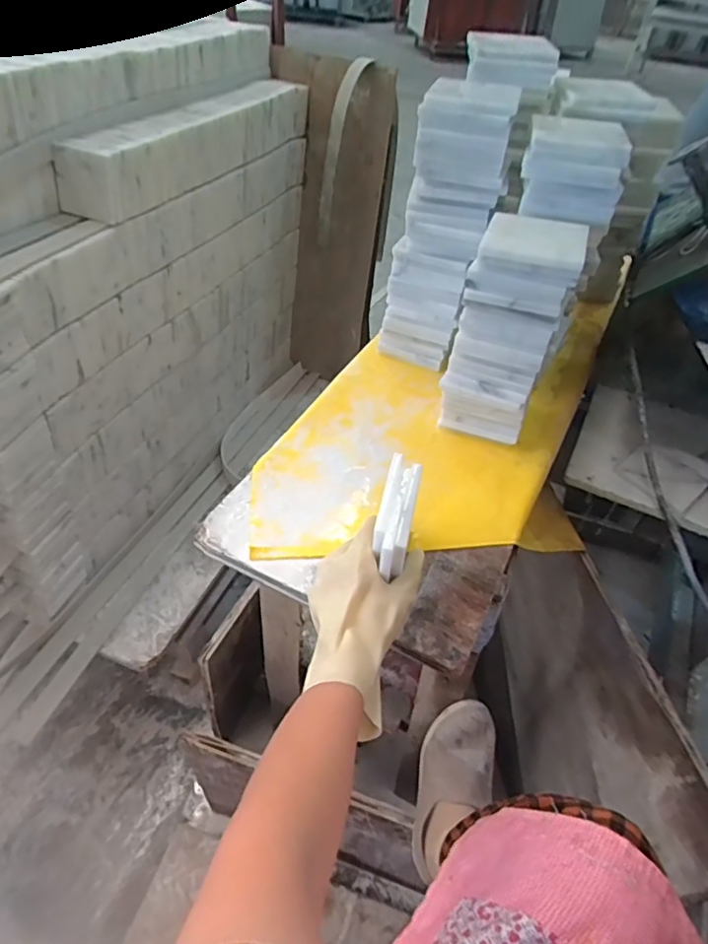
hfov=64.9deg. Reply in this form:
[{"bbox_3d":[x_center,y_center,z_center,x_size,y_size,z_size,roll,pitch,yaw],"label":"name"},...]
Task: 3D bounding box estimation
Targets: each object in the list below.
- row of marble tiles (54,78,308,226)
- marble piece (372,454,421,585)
[{"bbox_3d":[-0.286,-0.649,1.083,0.095,0.098,0.670,21,47,14],"label":"row of marble tiles"},{"bbox_3d":[0.039,0.035,0.497,0.031,0.027,0.104,9,66,3],"label":"marble piece"}]

